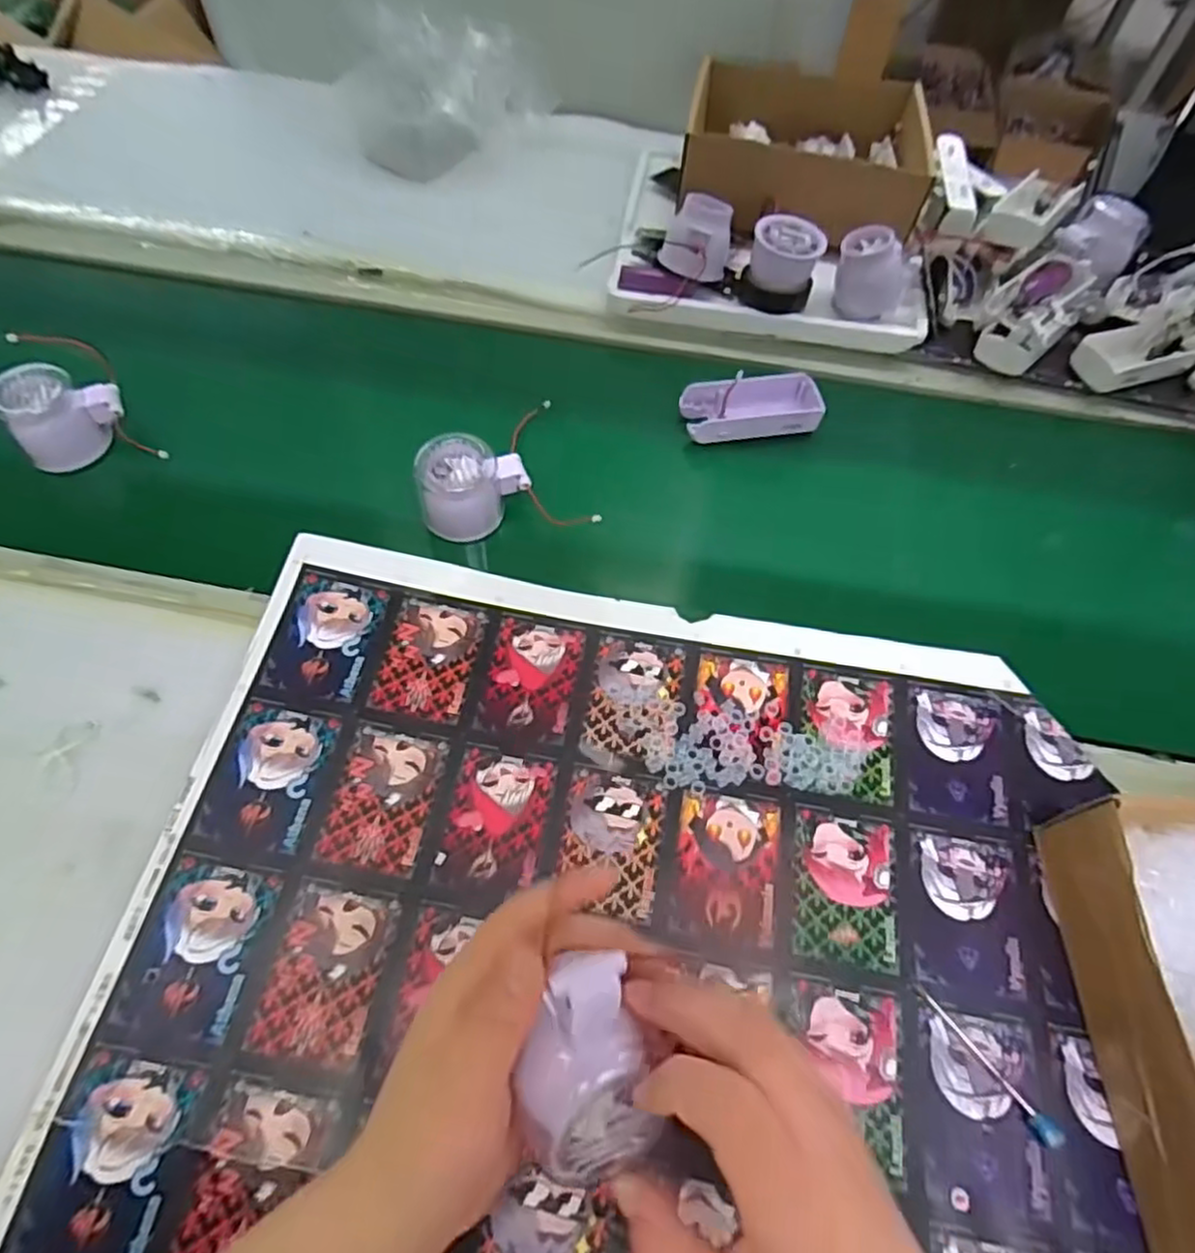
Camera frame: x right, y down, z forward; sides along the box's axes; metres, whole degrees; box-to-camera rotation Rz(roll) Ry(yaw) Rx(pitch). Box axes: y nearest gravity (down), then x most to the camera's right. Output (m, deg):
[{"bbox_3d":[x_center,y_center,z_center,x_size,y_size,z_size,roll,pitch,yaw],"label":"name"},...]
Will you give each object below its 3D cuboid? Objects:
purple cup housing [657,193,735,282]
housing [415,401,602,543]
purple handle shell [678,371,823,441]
[{"bbox_3d":[0.083,-0.323,0.595,0.056,0.048,0.055,11,62,5],"label":"purple cup housing"},{"bbox_3d":[-0.081,-0.122,0.528,0.114,0.064,0.099,-20,64,-11],"label":"housing"},{"bbox_3d":[0.126,-0.179,0.584,0.110,0.027,0.054,-9,62,-6],"label":"purple handle shell"}]

